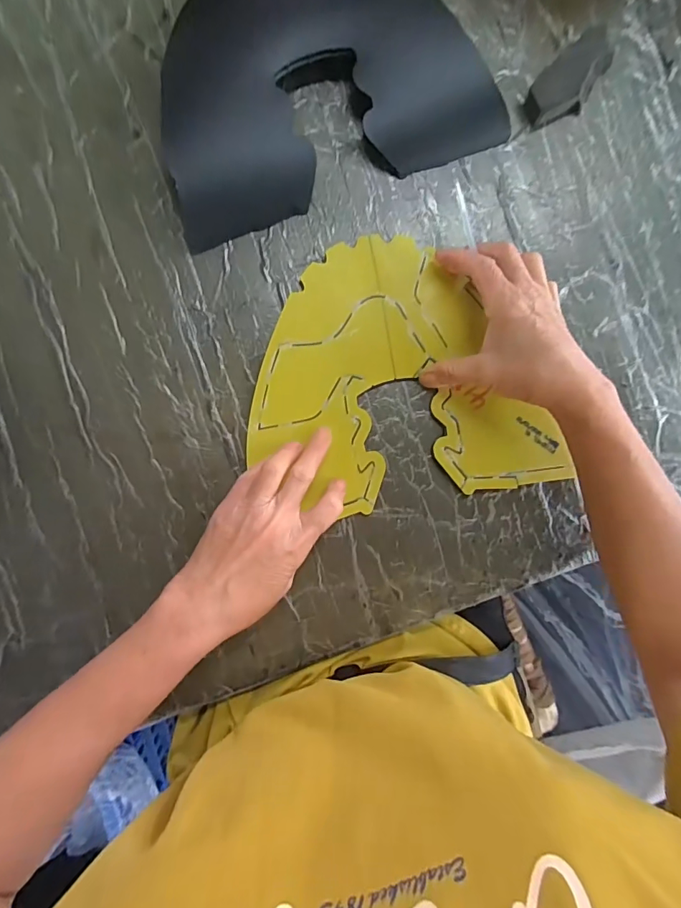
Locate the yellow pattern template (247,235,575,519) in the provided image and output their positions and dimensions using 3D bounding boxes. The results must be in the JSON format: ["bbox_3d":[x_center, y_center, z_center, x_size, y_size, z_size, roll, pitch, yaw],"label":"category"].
[{"bbox_3d":[0.045,-0.065,0.371,0.243,0.008,0.211,-10,92,-2],"label":"yellow pattern template"}]

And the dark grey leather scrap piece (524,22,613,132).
[{"bbox_3d":[0.189,-0.305,0.371,0.083,0.019,0.038,-44,93,-2],"label":"dark grey leather scrap piece"}]

